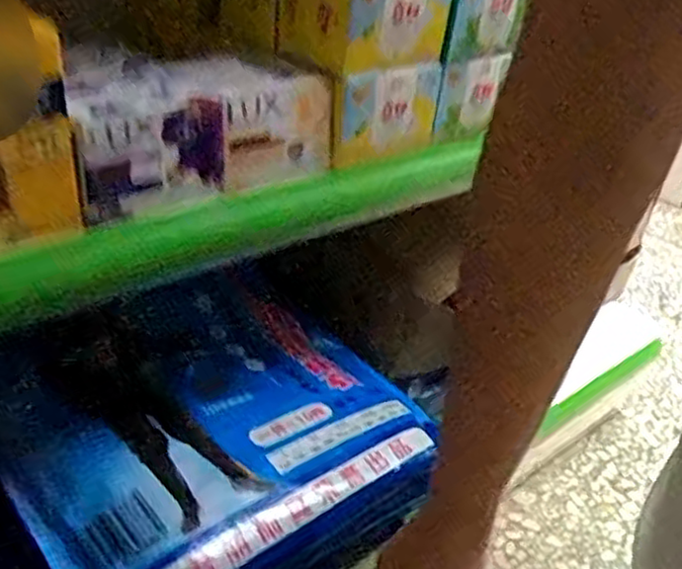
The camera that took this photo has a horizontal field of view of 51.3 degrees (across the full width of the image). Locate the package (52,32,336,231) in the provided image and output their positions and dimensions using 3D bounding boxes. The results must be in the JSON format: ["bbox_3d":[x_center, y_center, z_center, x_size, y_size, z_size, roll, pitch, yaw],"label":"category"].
[{"bbox_3d":[-0.099,-0.106,0.447,0.174,0.078,0.082,-22,41,-37],"label":"package"}]

